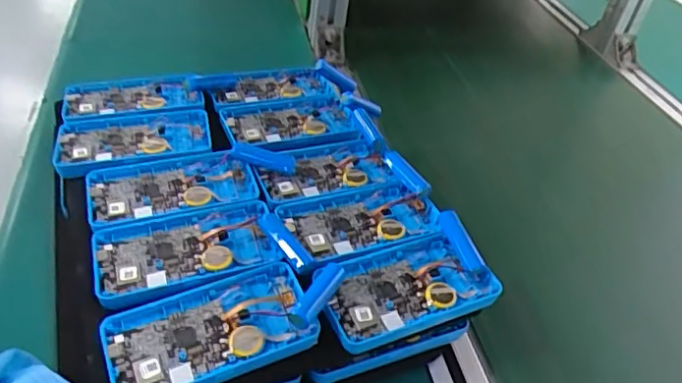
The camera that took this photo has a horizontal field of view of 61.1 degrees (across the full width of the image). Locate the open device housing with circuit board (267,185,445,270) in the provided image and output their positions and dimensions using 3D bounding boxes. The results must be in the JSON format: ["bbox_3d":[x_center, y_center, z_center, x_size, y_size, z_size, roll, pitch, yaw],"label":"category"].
[{"bbox_3d":[0.017,0.023,0.438,0.116,0.016,0.067,-14,45,-25],"label":"open device housing with circuit board"}]

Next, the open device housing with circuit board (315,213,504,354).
[{"bbox_3d":[0.046,0.064,0.397,0.129,0.019,0.070,-16,46,-27],"label":"open device housing with circuit board"}]

